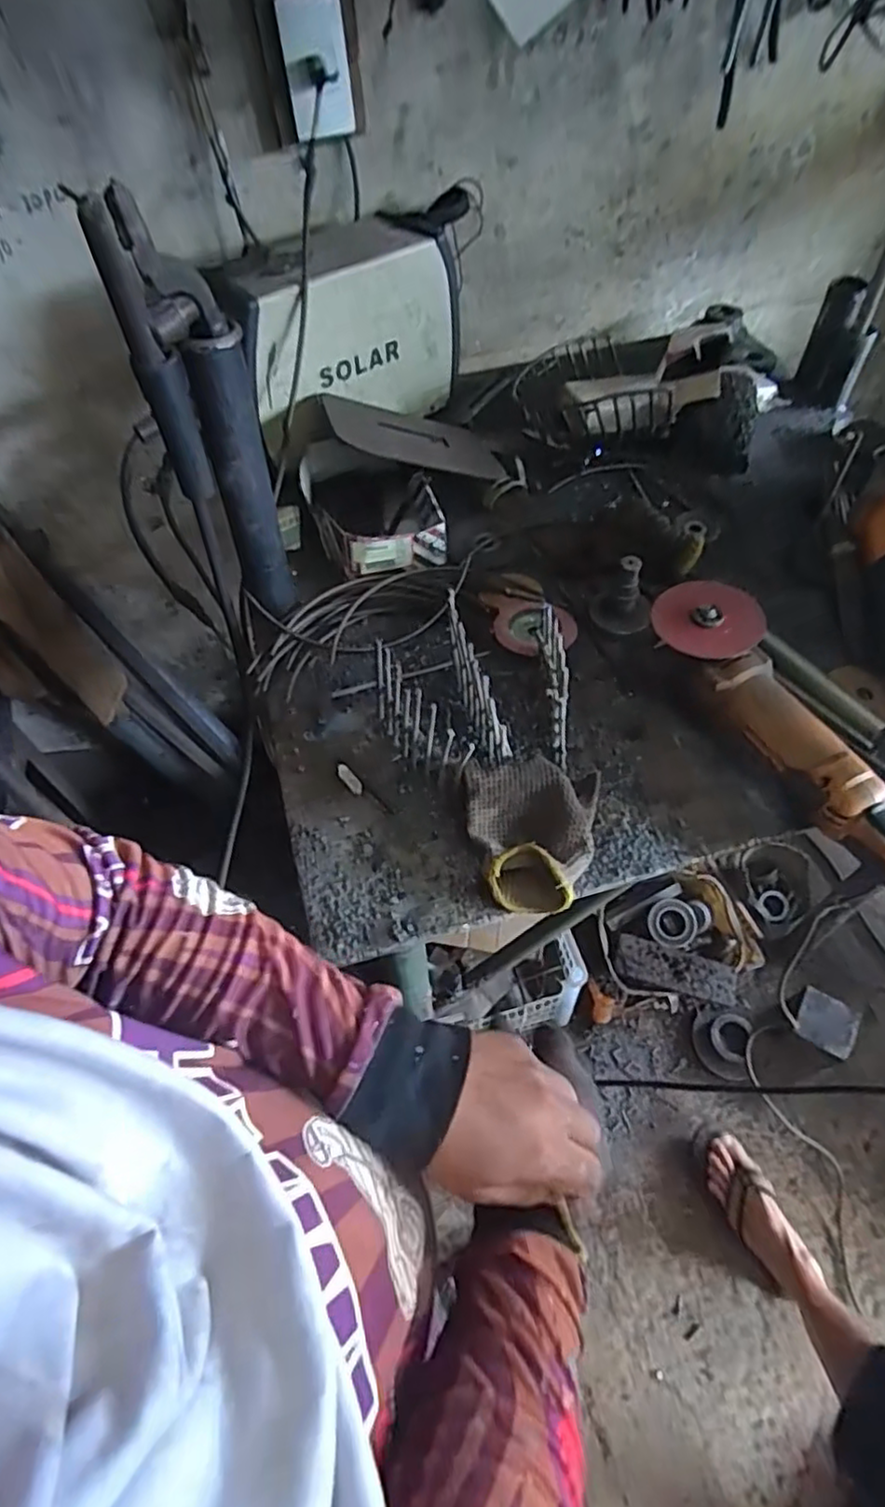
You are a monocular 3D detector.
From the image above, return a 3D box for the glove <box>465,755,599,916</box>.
[{"bbox_3d":[0.079,0.070,0.548,0.115,0.068,0.122,-3,54,1],"label":"glove"}]

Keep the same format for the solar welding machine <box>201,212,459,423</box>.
[{"bbox_3d":[-0.132,-0.570,0.890,0.350,0.203,0.137,-36,60,-20],"label":"solar welding machine"}]

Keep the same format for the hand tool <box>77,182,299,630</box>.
[{"bbox_3d":[-0.200,-0.262,0.585,0.089,0.361,0.057,-15,55,-7],"label":"hand tool"}]

